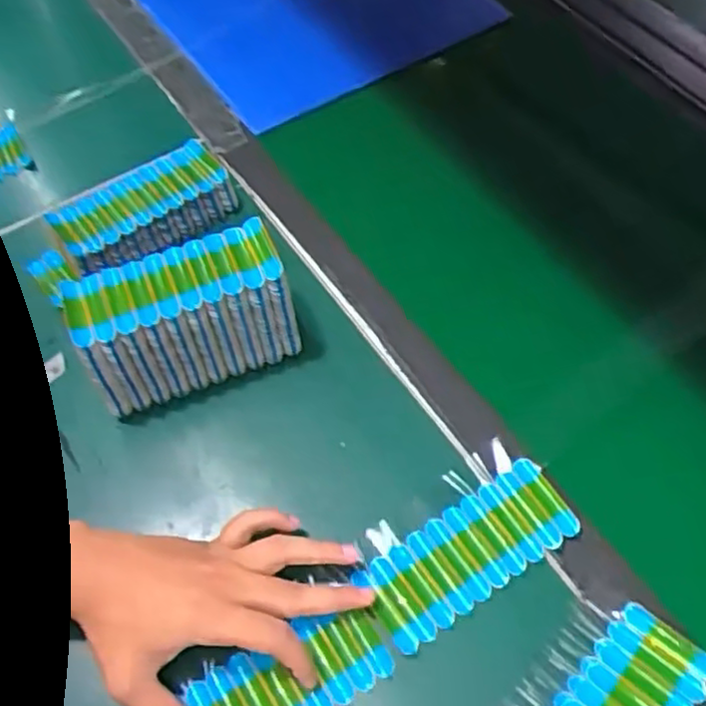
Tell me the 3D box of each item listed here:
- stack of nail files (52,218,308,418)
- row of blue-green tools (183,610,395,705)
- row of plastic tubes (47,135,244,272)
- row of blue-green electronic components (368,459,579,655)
[{"bbox_3d":[-0.125,-0.025,0.551,0.153,0.096,0.074,-22,62,-11],"label":"stack of nail files"},{"bbox_3d":[-0.052,0.218,0.459,0.156,0.009,0.058,-28,63,-14],"label":"row of blue-green tools"},{"bbox_3d":[-0.181,-0.125,0.644,0.150,0.040,0.082,-31,64,-16],"label":"row of plastic tubes"},{"bbox_3d":[0.080,0.136,0.500,0.150,0.007,0.062,-30,64,-15],"label":"row of blue-green electronic components"}]

